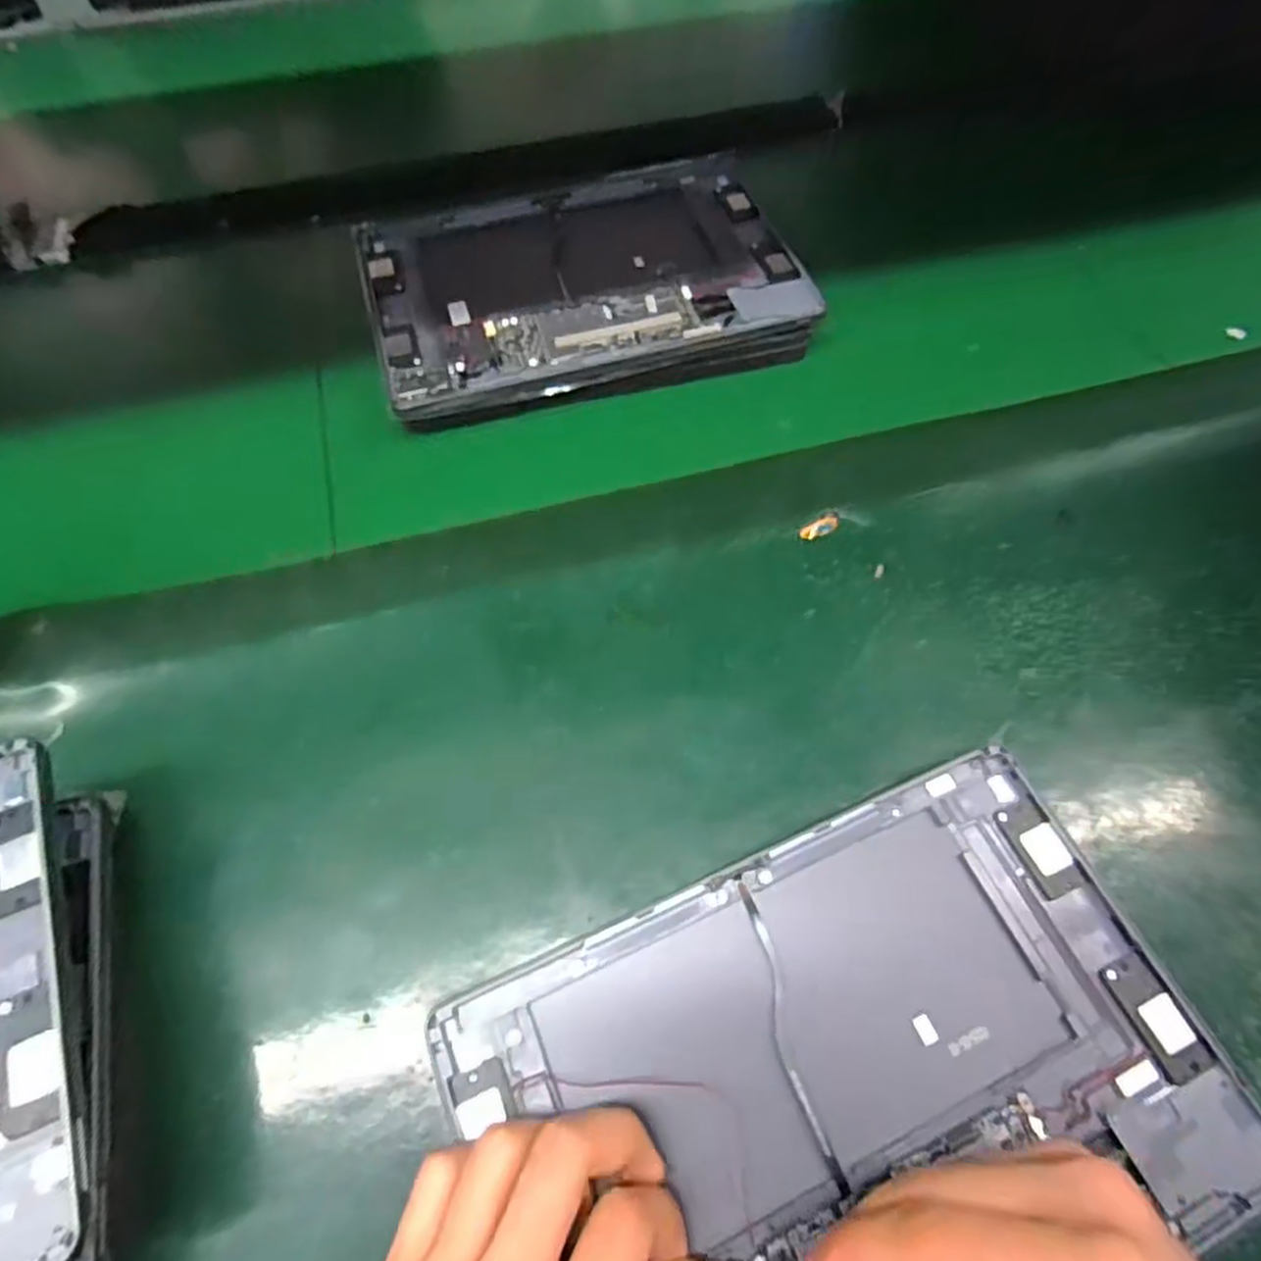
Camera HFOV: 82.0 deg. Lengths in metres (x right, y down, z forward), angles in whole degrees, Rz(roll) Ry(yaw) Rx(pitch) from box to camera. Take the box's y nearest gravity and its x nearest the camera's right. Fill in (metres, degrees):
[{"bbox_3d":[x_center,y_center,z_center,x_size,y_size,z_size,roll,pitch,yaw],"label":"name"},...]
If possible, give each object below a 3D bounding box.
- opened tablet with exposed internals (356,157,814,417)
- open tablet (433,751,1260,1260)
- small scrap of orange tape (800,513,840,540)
[{"bbox_3d":[-0.030,-0.221,0.446,0.253,0.015,0.168,-16,62,-8],"label":"opened tablet with exposed internals"},{"bbox_3d":[0.078,0.161,0.253,0.249,0.017,0.163,-21,61,-12],"label":"open tablet"},{"bbox_3d":[0.099,-0.054,0.377,0.023,0.004,0.010,-29,62,-16],"label":"small scrap of orange tape"}]

